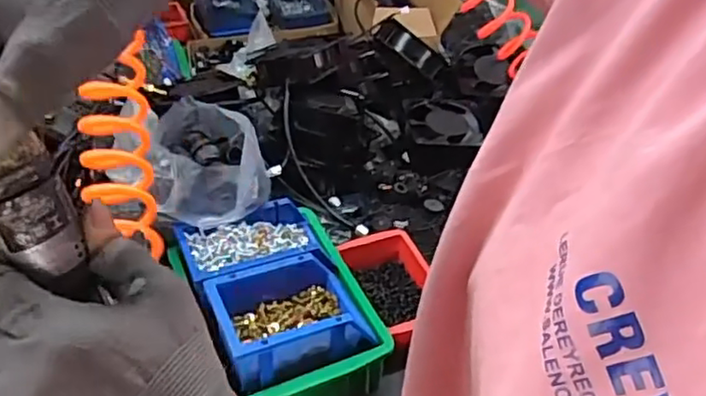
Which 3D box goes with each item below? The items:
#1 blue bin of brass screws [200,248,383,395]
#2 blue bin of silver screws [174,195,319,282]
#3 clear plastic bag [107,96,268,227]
[{"bbox_3d":[-0.063,0.117,0.656,0.143,0.061,0.114,-17,43,-21],"label":"blue bin of brass screws"},{"bbox_3d":[-0.111,0.054,0.729,0.153,0.052,0.100,-16,43,-21],"label":"blue bin of silver screws"},{"bbox_3d":[-0.174,-0.040,0.751,0.160,0.090,0.135,33,49,32],"label":"clear plastic bag"}]

